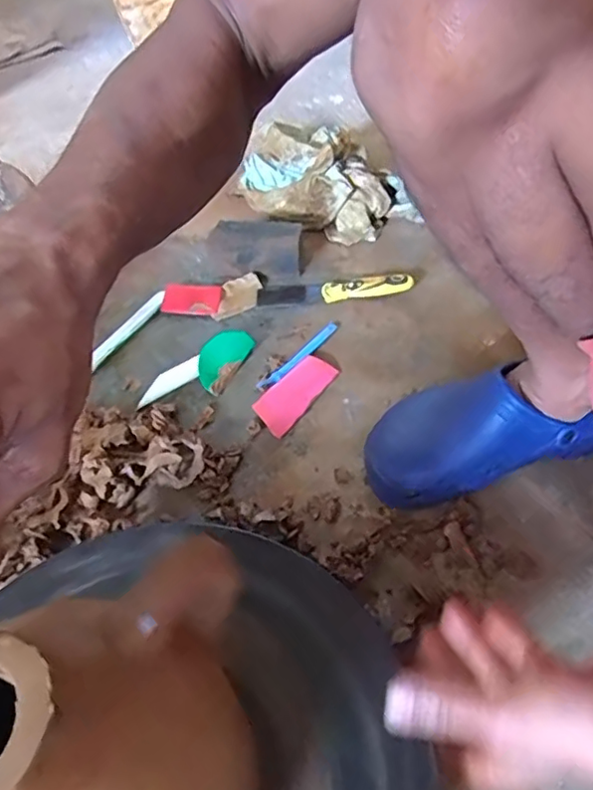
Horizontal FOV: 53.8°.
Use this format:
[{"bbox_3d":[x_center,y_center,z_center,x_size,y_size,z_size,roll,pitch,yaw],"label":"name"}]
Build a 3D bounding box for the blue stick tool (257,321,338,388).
[{"bbox_3d":[0.004,-0.047,0.675,0.015,0.011,0.134,29,57,27],"label":"blue stick tool"}]

